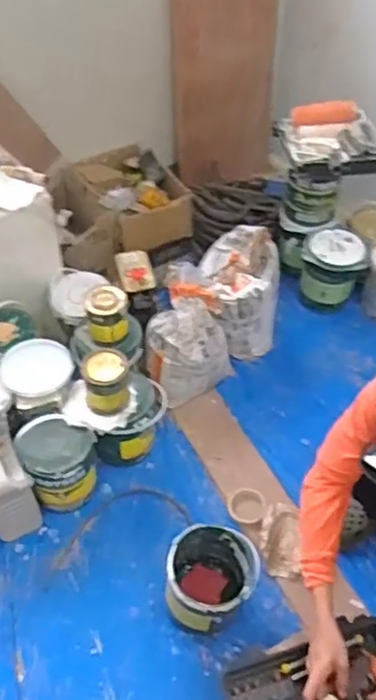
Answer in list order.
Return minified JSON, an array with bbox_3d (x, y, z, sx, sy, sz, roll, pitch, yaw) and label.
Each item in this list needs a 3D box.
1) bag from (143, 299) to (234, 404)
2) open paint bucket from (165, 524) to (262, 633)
[{"bbox_3d":[-0.005,0.015,1.761,0.218,0.307,0.173,9,50,7],"label":"bag"},{"bbox_3d":[0.050,0.510,1.428,0.183,0.188,0.194,1,50,-1],"label":"open paint bucket"}]

